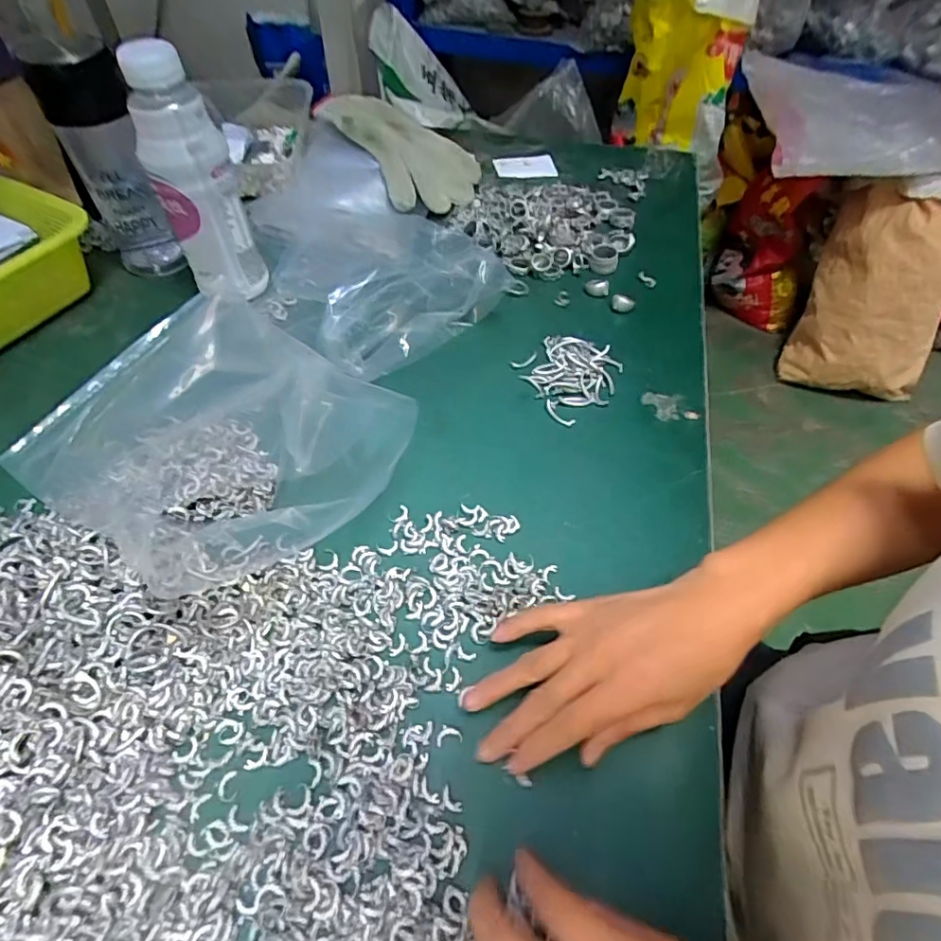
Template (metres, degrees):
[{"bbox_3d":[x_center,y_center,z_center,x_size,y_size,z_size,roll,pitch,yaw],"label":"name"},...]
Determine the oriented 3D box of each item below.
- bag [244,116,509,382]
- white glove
[{"bbox_3d":[-0.121,-0.244,0.536,0.207,0.084,0.355,-25,58,-19],"label":"bag"},{"bbox_3d":[-0.070,-0.370,0.623,0.128,0.031,0.174,-40,91,-34],"label":"white glove"}]

